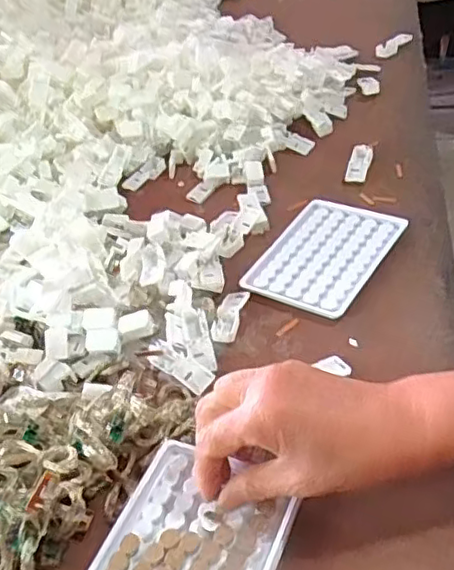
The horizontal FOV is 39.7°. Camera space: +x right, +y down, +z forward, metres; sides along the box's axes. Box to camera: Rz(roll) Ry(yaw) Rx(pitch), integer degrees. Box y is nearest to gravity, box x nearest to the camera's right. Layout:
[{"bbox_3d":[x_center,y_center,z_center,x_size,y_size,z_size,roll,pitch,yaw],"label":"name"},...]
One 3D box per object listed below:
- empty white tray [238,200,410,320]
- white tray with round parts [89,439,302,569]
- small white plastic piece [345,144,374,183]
[{"bbox_3d":[0.082,-0.029,0.538,0.095,0.009,0.127,19,50,31],"label":"empty white tray"},{"bbox_3d":[-0.024,0.150,0.344,0.096,0.013,0.125,14,47,20],"label":"white tray with round parts"},{"bbox_3d":[0.135,-0.124,0.636,0.020,0.011,0.059,7,45,21],"label":"small white plastic piece"}]

